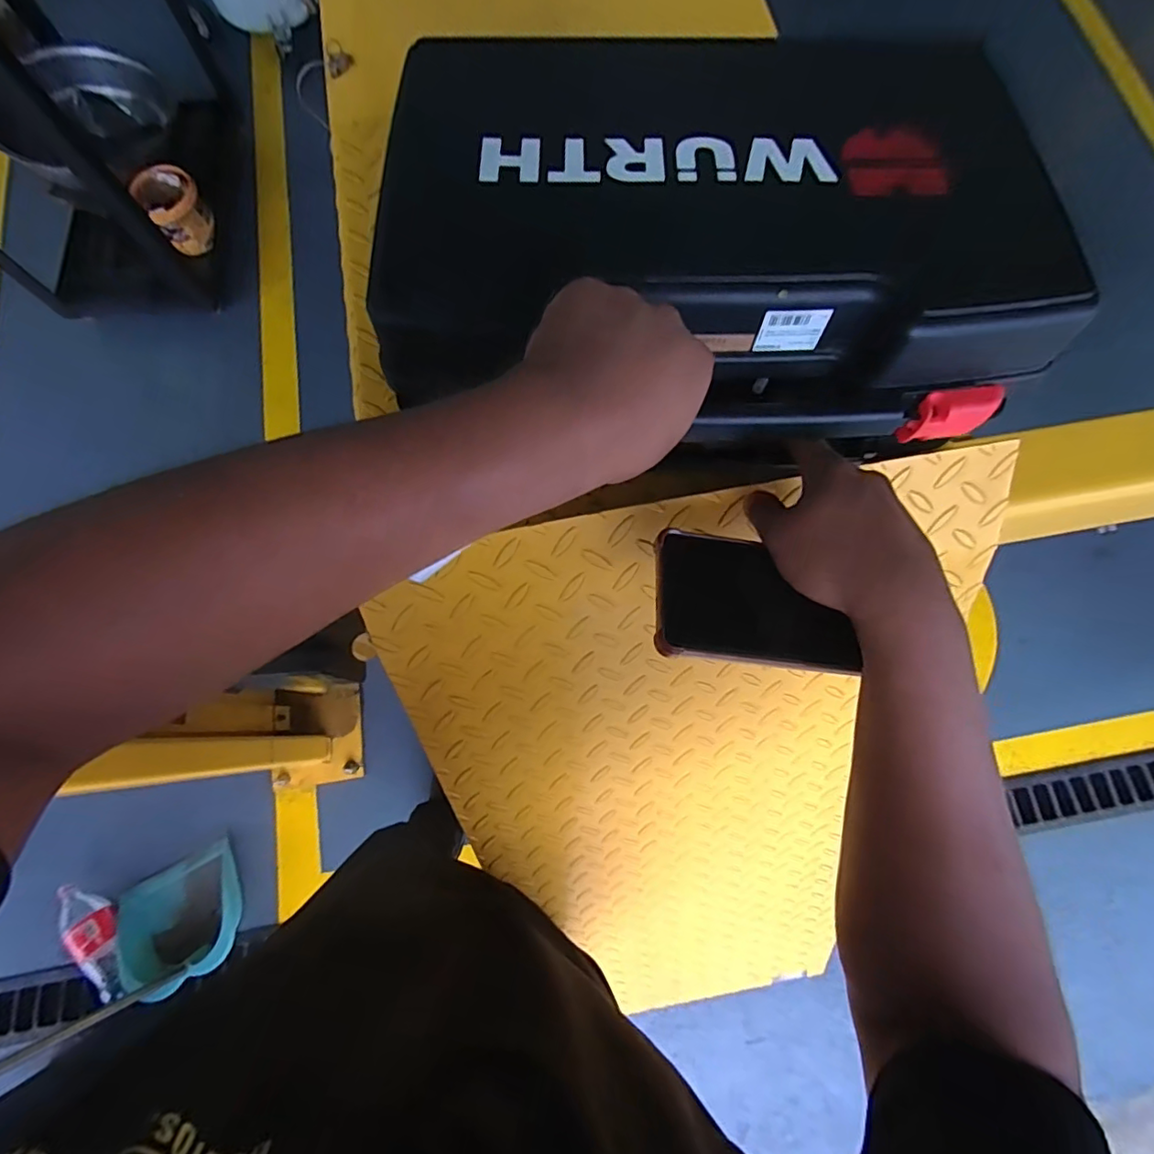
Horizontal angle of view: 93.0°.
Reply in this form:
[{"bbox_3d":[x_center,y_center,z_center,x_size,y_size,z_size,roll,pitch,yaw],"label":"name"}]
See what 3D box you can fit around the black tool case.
[{"bbox_3d":[0.088,-0.236,0.364,0.399,0.078,0.282,0,74,1],"label":"black tool case"}]

